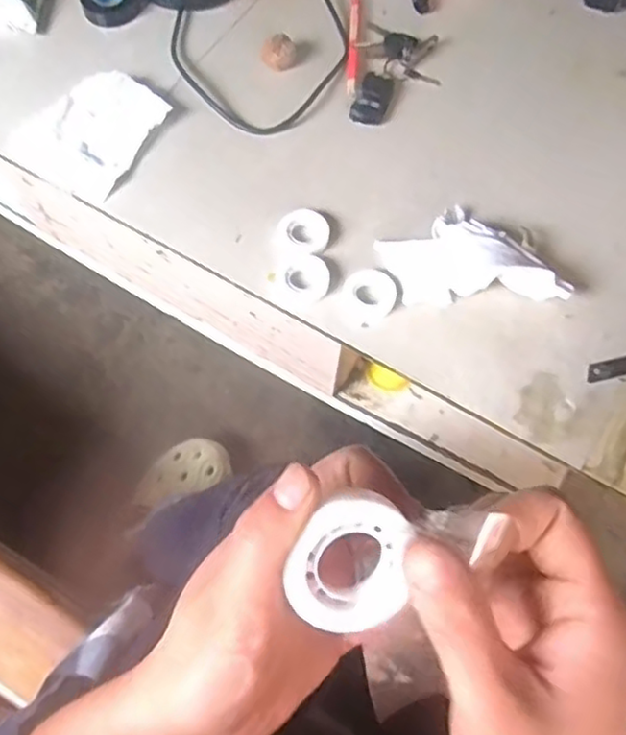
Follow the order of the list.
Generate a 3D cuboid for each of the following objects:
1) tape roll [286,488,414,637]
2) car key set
[{"bbox_3d":[0.012,0.069,0.238,0.041,0.017,0.047,4,98,-20],"label":"tape roll"},{"bbox_3d":[0.088,-0.316,0.713,0.086,0.013,0.139,6,65,0],"label":"car key set"}]

